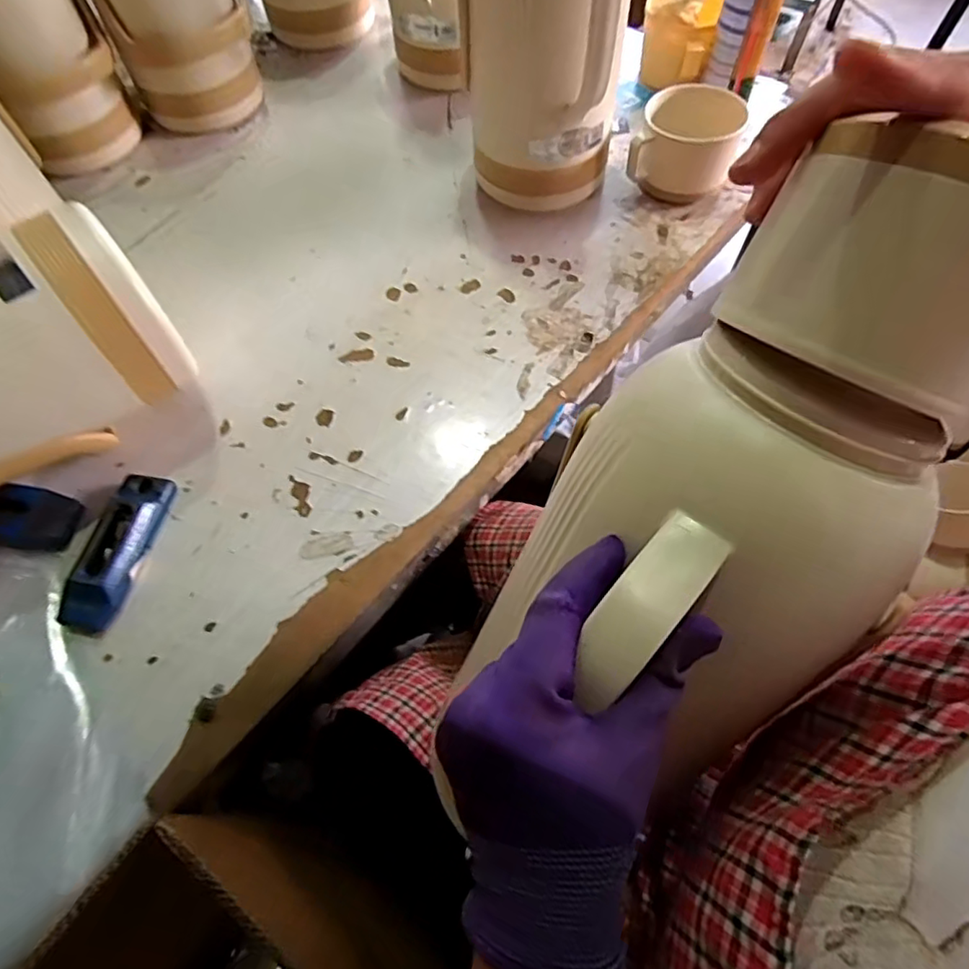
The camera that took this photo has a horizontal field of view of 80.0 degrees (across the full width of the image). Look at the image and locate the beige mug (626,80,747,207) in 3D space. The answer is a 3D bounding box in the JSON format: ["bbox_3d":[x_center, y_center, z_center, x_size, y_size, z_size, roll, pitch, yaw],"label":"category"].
[{"bbox_3d":[0.230,-0.391,0.662,0.108,0.075,0.097,15,64,10],"label":"beige mug"}]

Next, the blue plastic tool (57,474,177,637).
[{"bbox_3d":[-0.303,0.050,0.471,0.042,0.029,0.135,8,63,6],"label":"blue plastic tool"}]

